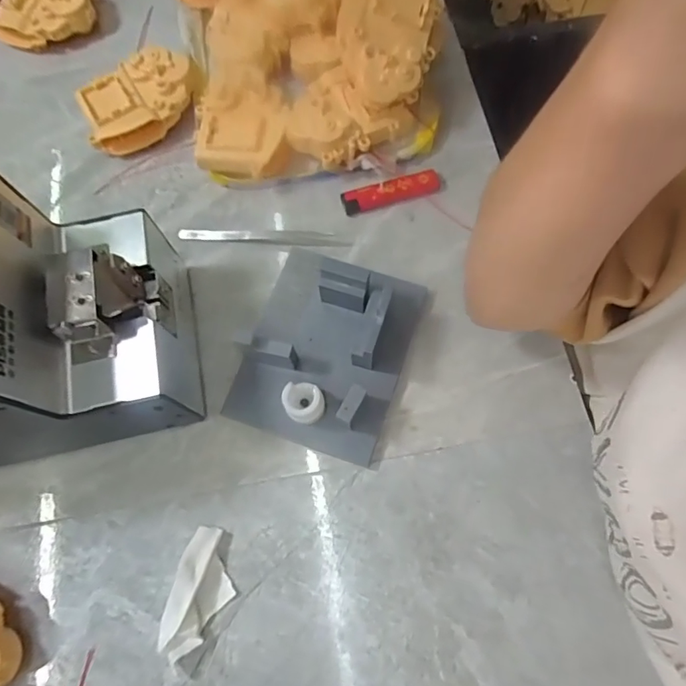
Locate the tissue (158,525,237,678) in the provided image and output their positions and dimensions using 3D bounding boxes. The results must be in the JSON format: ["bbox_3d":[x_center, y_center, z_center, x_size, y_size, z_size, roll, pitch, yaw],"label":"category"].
[{"bbox_3d":[-0.089,0.159,0.302,0.035,0.013,0.081,13,72,7],"label":"tissue"}]

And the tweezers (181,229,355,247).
[{"bbox_3d":[-0.064,-0.085,0.390,0.135,0.005,0.012,3,71,4],"label":"tweezers"}]

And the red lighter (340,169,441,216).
[{"bbox_3d":[0.039,-0.124,0.396,0.080,0.012,0.021,-15,71,-2],"label":"red lighter"}]

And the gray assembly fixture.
[{"bbox_3d":[-0.014,-0.001,0.338,0.114,0.045,0.136,18,73,9],"label":"gray assembly fixture"}]

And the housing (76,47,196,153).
[{"bbox_3d":[-0.173,-0.205,0.421,0.099,0.043,0.069,-27,72,-6],"label":"housing"}]

